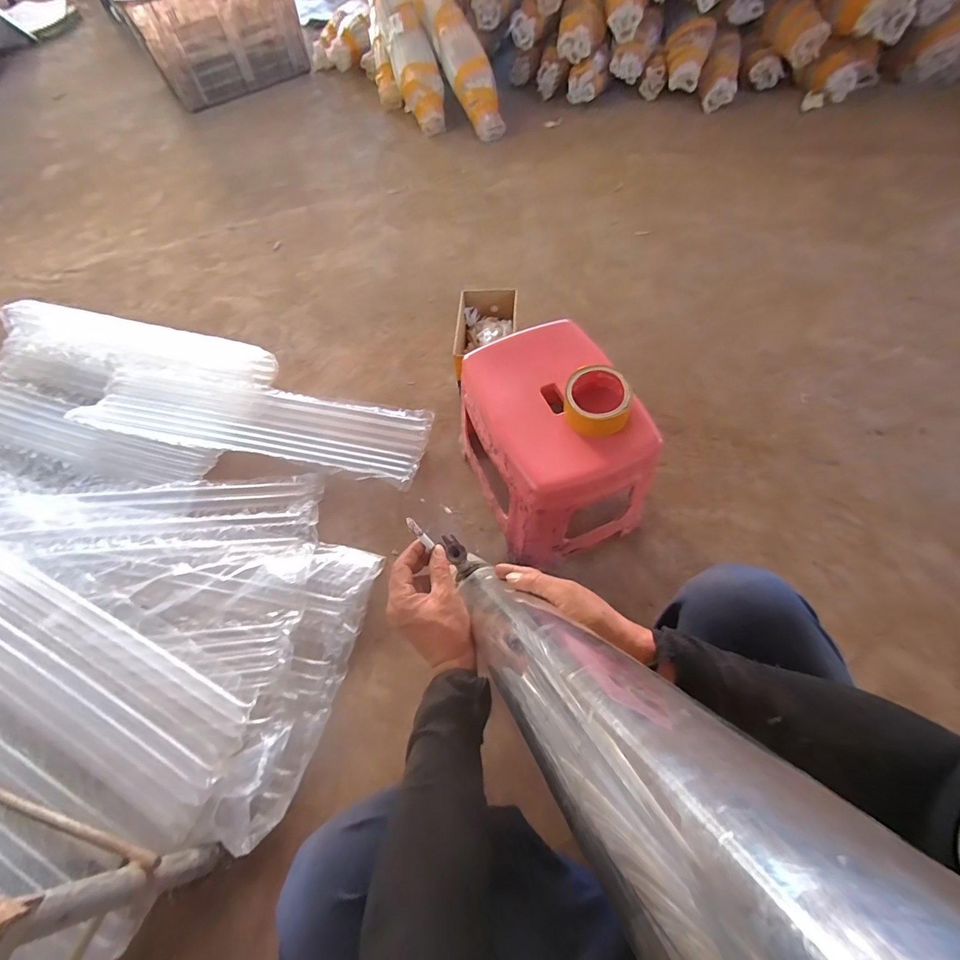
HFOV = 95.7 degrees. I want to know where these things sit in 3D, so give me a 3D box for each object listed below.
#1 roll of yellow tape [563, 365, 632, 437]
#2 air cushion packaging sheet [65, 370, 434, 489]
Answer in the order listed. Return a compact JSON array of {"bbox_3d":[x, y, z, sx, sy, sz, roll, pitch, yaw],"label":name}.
[{"bbox_3d":[0.166,-0.112,0.618,0.090,0.048,0.090,0,66,1],"label":"roll of yellow tape"},{"bbox_3d":[-0.501,-0.134,0.960,0.780,0.051,0.187,11,66,6],"label":"air cushion packaging sheet"}]

